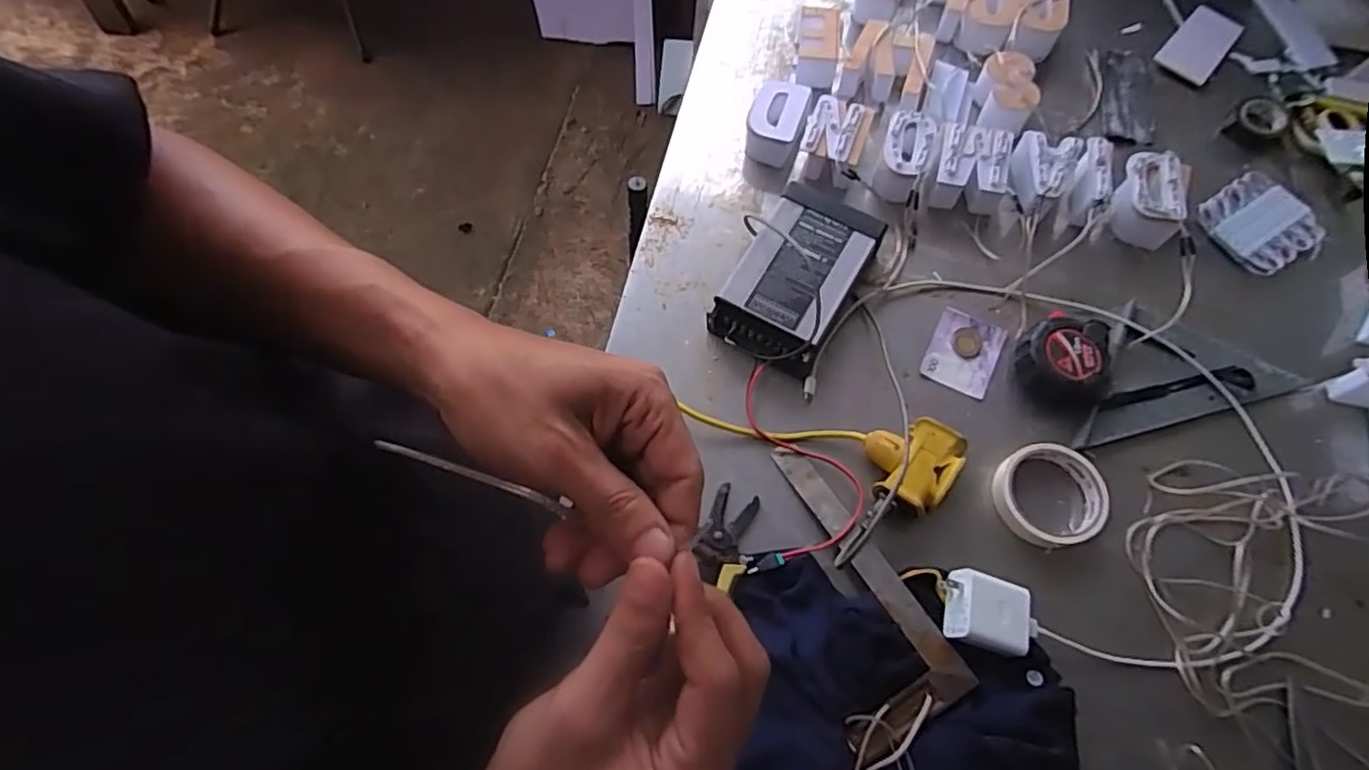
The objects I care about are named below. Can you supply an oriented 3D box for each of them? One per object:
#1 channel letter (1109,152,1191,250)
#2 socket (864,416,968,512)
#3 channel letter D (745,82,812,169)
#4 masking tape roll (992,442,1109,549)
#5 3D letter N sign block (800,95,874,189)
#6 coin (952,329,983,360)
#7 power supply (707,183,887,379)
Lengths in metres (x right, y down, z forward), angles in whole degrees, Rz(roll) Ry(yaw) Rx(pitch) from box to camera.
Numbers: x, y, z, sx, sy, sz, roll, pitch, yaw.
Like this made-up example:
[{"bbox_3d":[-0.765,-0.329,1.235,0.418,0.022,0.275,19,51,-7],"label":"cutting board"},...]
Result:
[{"bbox_3d":[0.485,-0.199,0.696,0.073,0.045,0.092,25,72,12],"label":"channel letter"},{"bbox_3d":[0.205,0.068,0.598,0.078,0.045,0.083,36,75,15],"label":"socket"},{"bbox_3d":[0.105,-0.298,0.750,0.061,0.042,0.091,14,70,8],"label":"channel letter D"},{"bbox_3d":[0.329,0.098,0.591,0.097,0.017,0.090,-1,69,3],"label":"masking tape roll"},{"bbox_3d":[0.166,-0.269,0.733,0.065,0.041,0.095,18,71,9],"label":"3D letter N sign block"},{"bbox_3d":[0.287,-0.042,0.669,0.030,0.004,0.035,21,72,11],"label":"coin"},{"bbox_3d":[0.108,-0.103,0.668,0.112,0.051,0.170,31,74,14],"label":"power supply"}]

